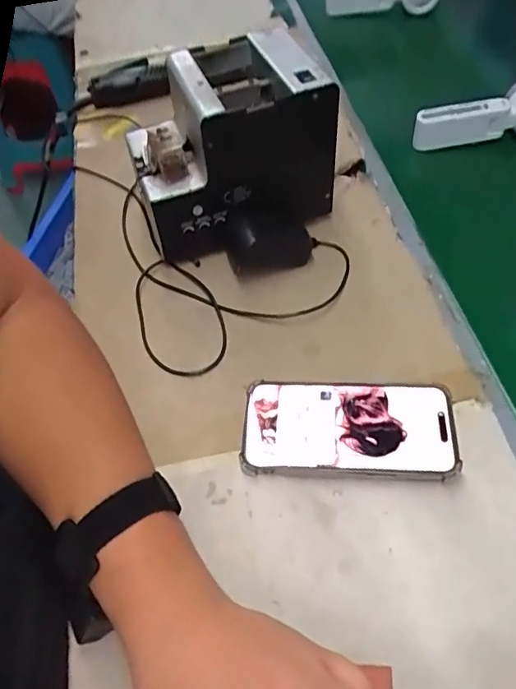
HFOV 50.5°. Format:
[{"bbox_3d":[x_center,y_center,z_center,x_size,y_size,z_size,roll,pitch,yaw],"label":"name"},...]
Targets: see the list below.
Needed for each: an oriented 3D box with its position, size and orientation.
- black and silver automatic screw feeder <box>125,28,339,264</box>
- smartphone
[{"bbox_3d":[-0.031,-0.192,0.531,0.174,0.146,0.150,-19,55,-11],"label":"black and silver automatic screw feeder"},{"bbox_3d":[0.068,0.063,0.419,0.157,0.016,0.078,4,54,5],"label":"smartphone"}]

